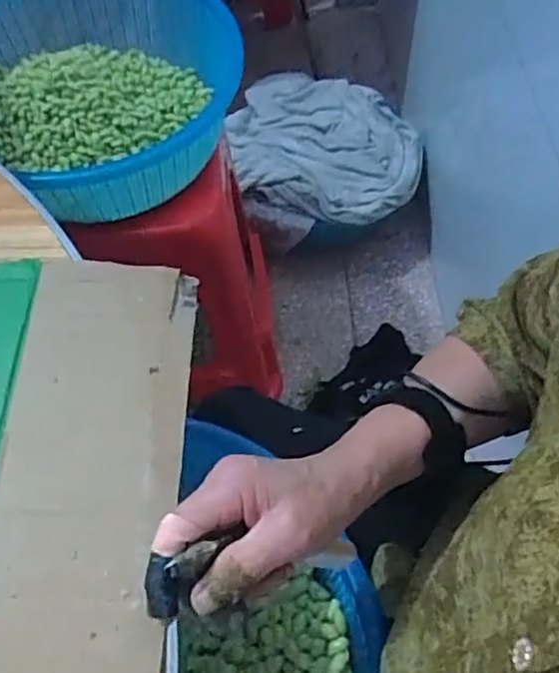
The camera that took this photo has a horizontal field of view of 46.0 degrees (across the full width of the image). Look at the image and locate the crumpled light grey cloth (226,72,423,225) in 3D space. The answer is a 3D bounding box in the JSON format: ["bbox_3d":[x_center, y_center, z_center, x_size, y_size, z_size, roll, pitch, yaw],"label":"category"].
[{"bbox_3d":[0.090,-0.396,1.339,0.393,0.066,0.347,15,60,12],"label":"crumpled light grey cloth"}]

